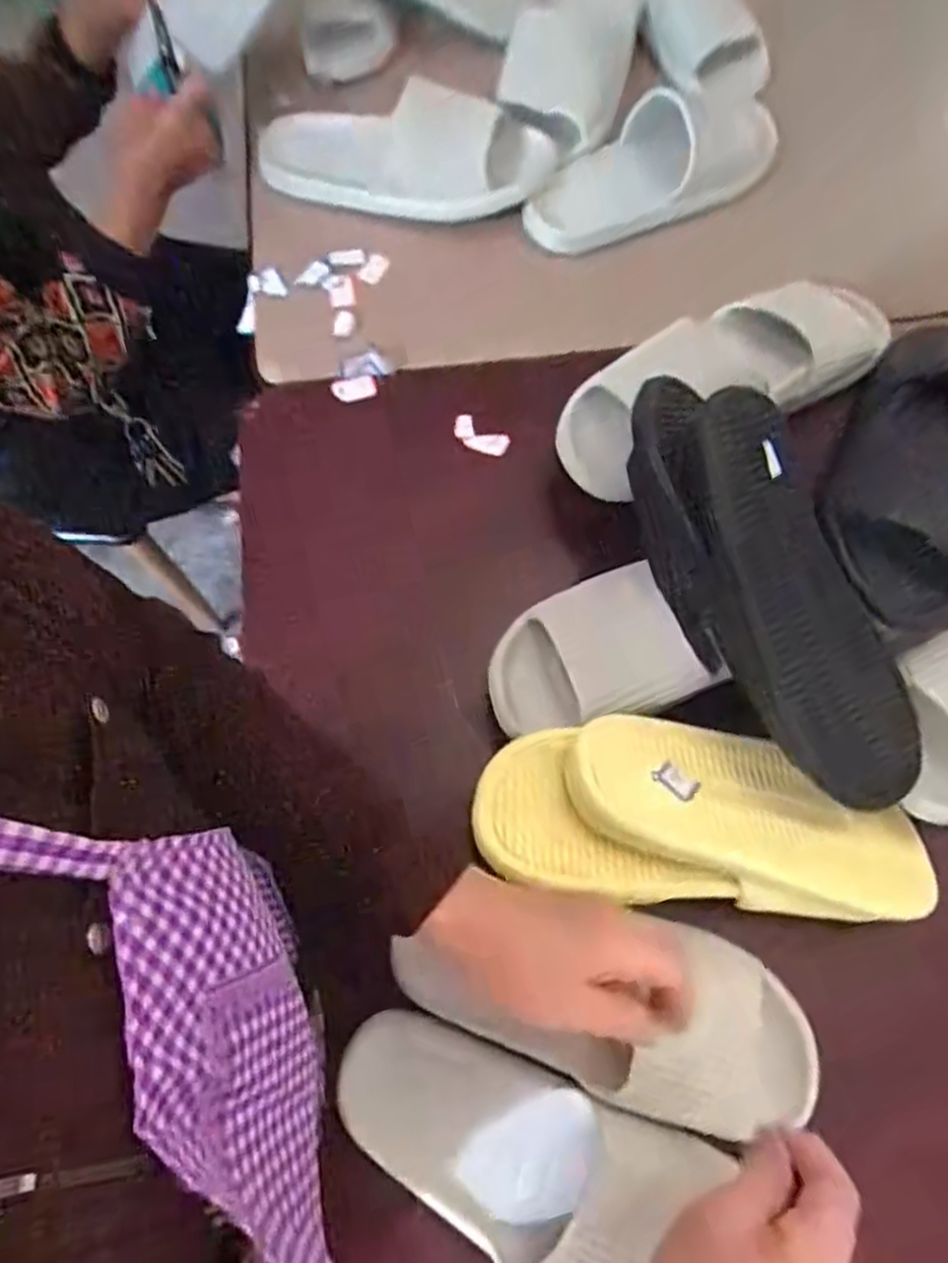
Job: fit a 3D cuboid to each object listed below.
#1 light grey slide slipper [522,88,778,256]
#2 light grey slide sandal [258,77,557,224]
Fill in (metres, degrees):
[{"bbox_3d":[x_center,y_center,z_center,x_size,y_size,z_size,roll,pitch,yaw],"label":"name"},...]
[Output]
[{"bbox_3d":[0.167,-0.448,0.744,0.264,0.060,0.110,-19,71,-7],"label":"light grey slide slipper"},{"bbox_3d":[-0.060,-0.456,0.724,0.270,0.085,0.109,-1,70,-1],"label":"light grey slide sandal"}]

